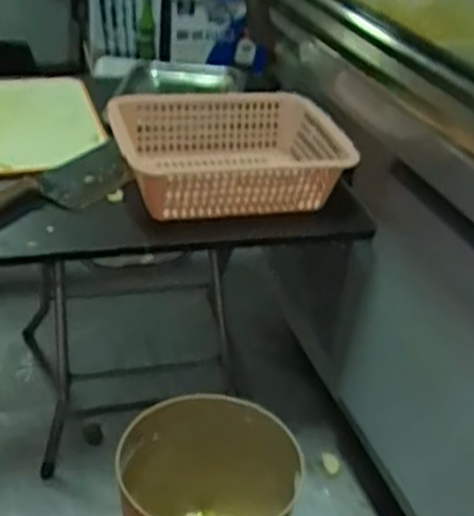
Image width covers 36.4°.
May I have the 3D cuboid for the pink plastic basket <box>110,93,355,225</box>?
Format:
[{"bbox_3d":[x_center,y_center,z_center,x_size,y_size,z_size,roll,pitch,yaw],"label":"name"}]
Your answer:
[{"bbox_3d":[0.006,-0.142,0.980,0.314,0.114,0.209,-7,35,-16],"label":"pink plastic basket"}]

